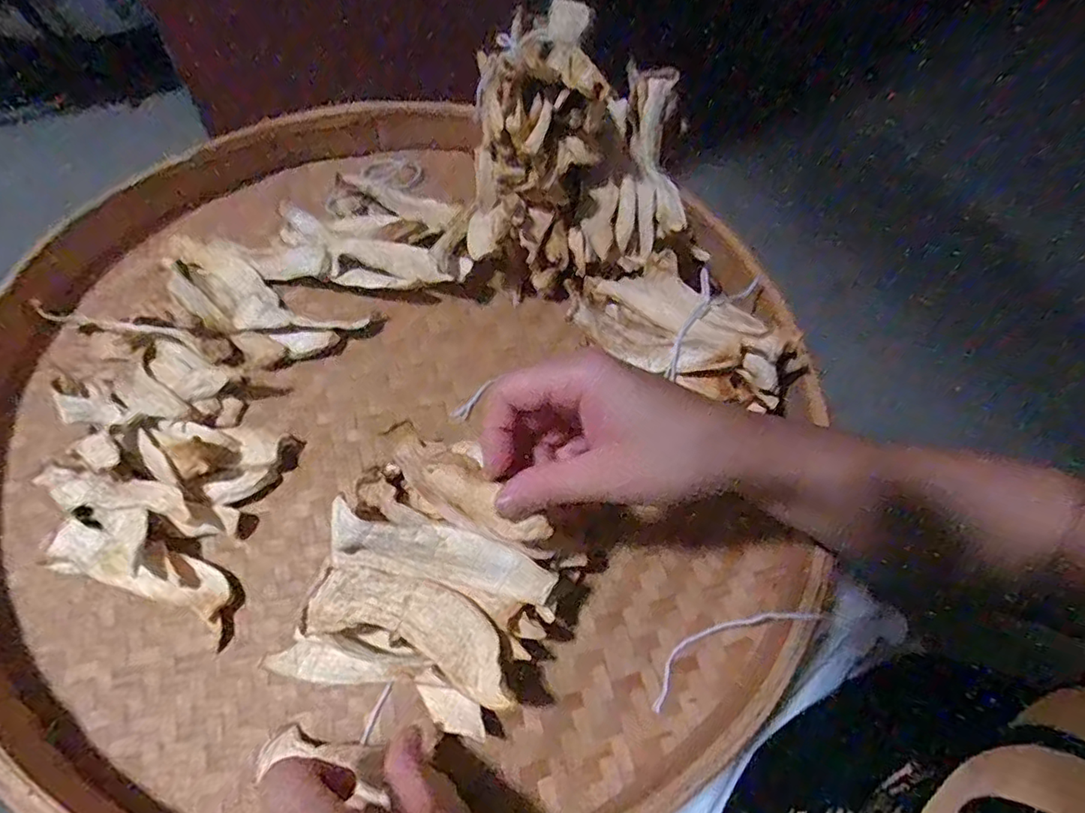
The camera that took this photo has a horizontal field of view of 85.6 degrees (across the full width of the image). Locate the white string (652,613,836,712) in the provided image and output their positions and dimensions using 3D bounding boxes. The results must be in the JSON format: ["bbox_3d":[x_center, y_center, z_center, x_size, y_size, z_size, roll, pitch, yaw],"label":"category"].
[{"bbox_3d":[0.108,0.136,0.337,0.110,0.011,0.028,-34,24,9],"label":"white string"}]

